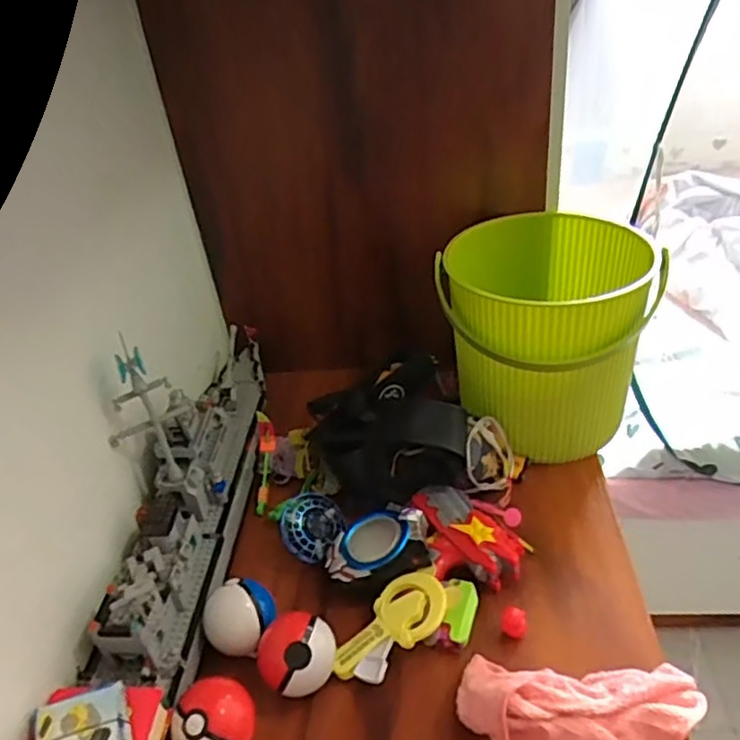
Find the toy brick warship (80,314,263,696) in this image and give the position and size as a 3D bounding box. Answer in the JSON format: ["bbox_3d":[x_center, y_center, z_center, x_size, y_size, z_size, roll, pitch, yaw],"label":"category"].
[{"bbox_3d":[-0.221,0.058,0.788,0.112,0.215,0.577,-4,37,2],"label":"toy brick warship"}]

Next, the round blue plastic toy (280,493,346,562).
[{"bbox_3d":[-0.068,0.189,0.786,0.075,0.037,0.079,-4,37,3],"label":"round blue plastic toy"}]

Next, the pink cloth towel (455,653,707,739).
[{"bbox_3d":[0.188,0.300,0.582,0.215,0.056,0.098,-2,37,4],"label":"pink cloth towel"}]

